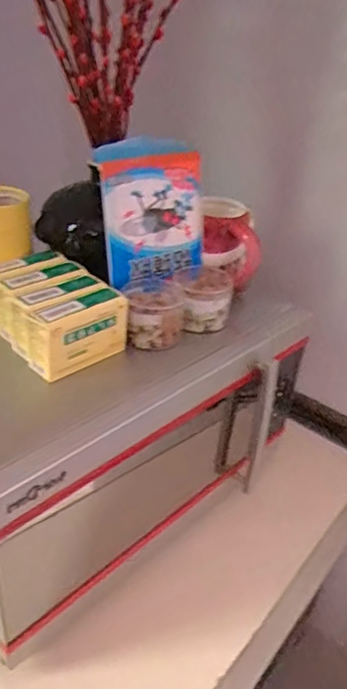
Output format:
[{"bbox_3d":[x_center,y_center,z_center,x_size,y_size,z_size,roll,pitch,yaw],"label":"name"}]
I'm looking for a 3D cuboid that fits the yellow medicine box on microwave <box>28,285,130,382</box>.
[{"bbox_3d":[-0.104,-0.015,0.591,0.110,0.068,0.042,-26,44,-38],"label":"yellow medicine box on microwave"}]

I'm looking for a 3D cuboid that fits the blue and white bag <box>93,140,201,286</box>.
[{"bbox_3d":[-0.026,-0.163,0.668,0.145,0.171,0.038,-16,25,-34],"label":"blue and white bag"}]

